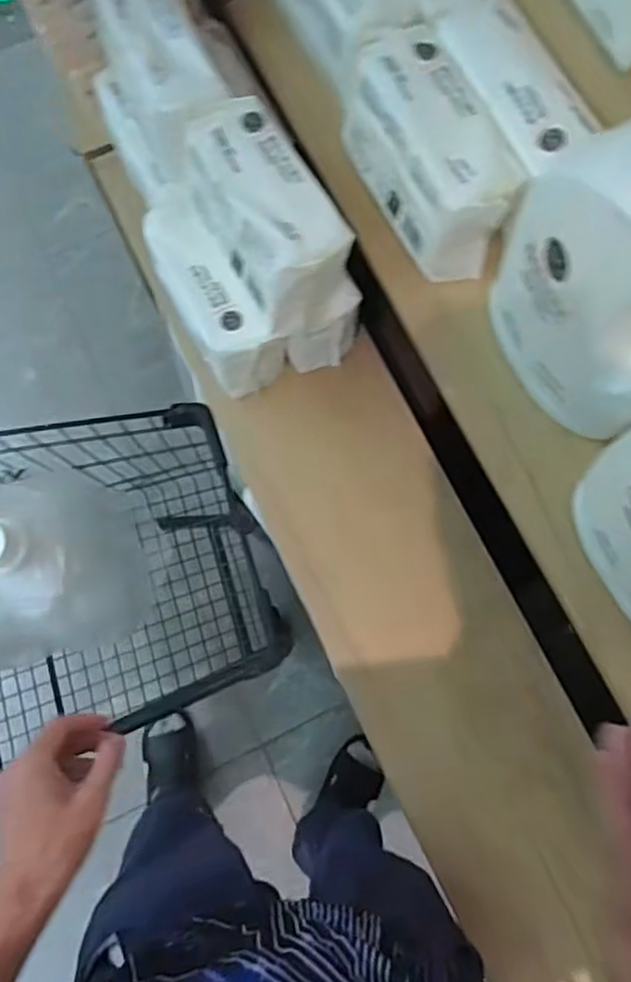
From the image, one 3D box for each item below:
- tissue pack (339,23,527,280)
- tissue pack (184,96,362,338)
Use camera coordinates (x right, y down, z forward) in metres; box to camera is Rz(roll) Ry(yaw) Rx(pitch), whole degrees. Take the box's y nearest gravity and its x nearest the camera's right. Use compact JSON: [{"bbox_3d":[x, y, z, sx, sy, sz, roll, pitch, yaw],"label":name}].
[{"bbox_3d":[0.106,-0.299,0.614,0.089,0.096,0.190,-26,79,-5],"label":"tissue pack"},{"bbox_3d":[-0.045,-0.253,0.632,0.100,0.098,0.192,-32,79,-6],"label":"tissue pack"}]

